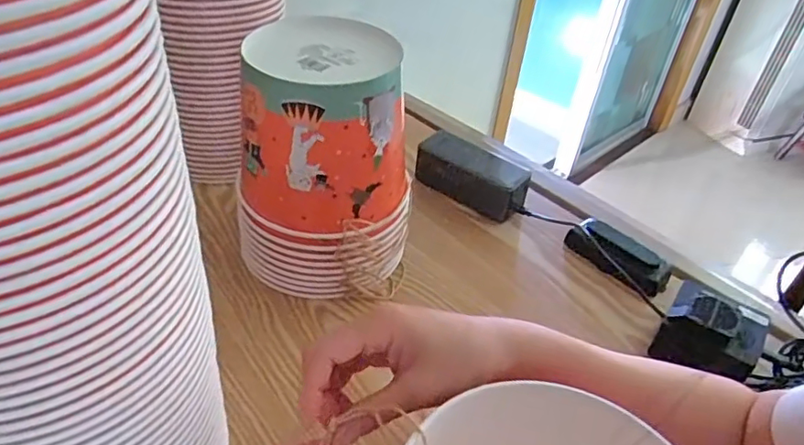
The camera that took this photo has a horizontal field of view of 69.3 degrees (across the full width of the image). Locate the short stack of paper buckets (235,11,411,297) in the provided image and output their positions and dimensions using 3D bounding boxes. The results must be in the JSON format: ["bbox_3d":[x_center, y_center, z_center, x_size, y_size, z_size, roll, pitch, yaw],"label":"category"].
[{"bbox_3d":[-0.063,-0.054,0.525,0.150,0.213,0.137,7,39,-2],"label":"short stack of paper buckets"}]

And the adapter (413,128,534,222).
[{"bbox_3d":[0.081,-0.053,0.663,0.134,0.057,0.051,26,42,21],"label":"adapter"}]

